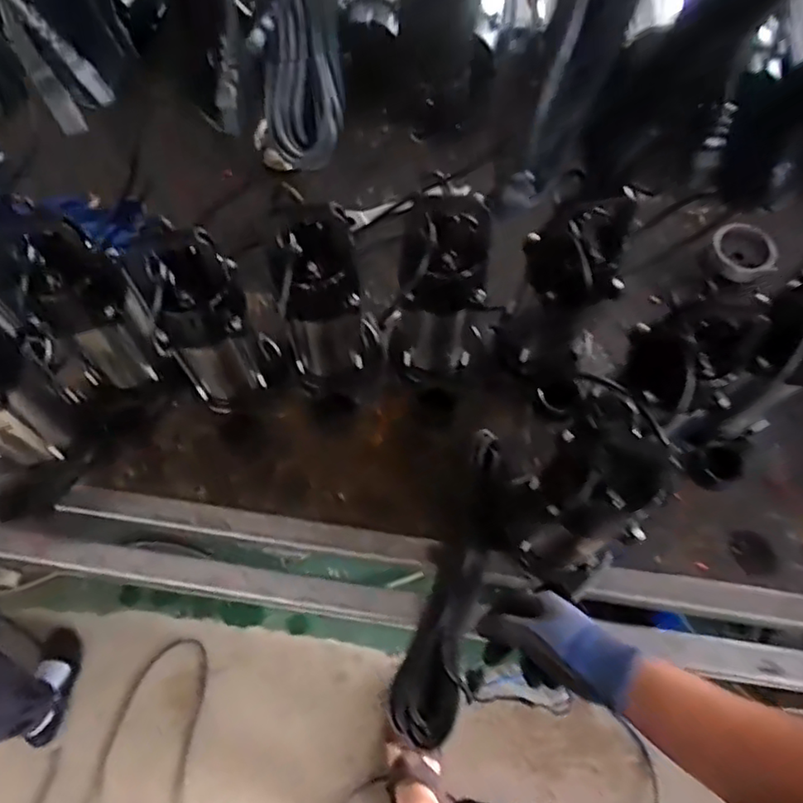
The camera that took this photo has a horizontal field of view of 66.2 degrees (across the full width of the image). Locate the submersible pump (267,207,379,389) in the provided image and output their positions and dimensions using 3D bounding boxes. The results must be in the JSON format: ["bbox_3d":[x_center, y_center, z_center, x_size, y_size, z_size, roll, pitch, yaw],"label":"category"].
[{"bbox_3d":[-0.081,-0.100,0.708,0.105,0.257,0.077,-7,66,-5],"label":"submersible pump"}]

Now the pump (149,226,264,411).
[{"bbox_3d":[-0.205,-0.078,0.679,0.098,0.234,0.080,-4,66,-3],"label":"pump"}]

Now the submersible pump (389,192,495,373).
[{"bbox_3d":[0.041,-0.123,0.707,0.106,0.239,0.092,6,66,1],"label":"submersible pump"}]

